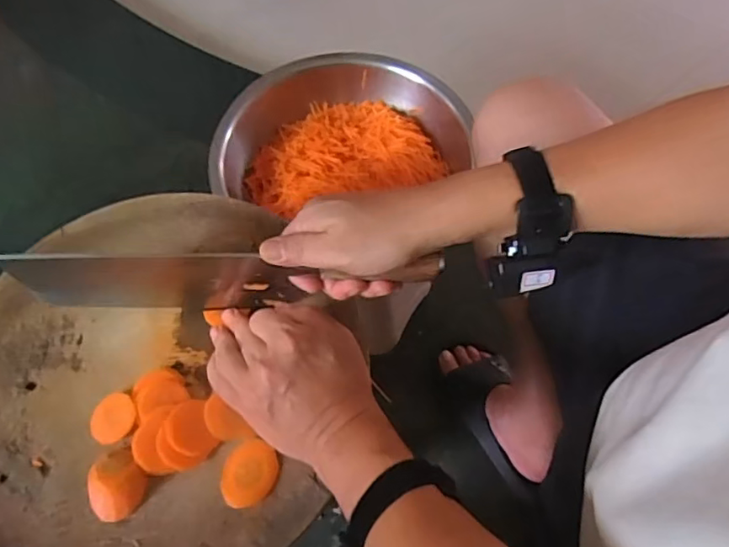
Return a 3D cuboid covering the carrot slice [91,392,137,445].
[{"bbox_3d":[-0.196,0.113,0.432,0.034,0.008,0.037,32,68,15],"label":"carrot slice"}]

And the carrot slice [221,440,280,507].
[{"bbox_3d":[-0.088,0.153,0.424,0.039,0.005,0.048,19,65,9],"label":"carrot slice"}]

